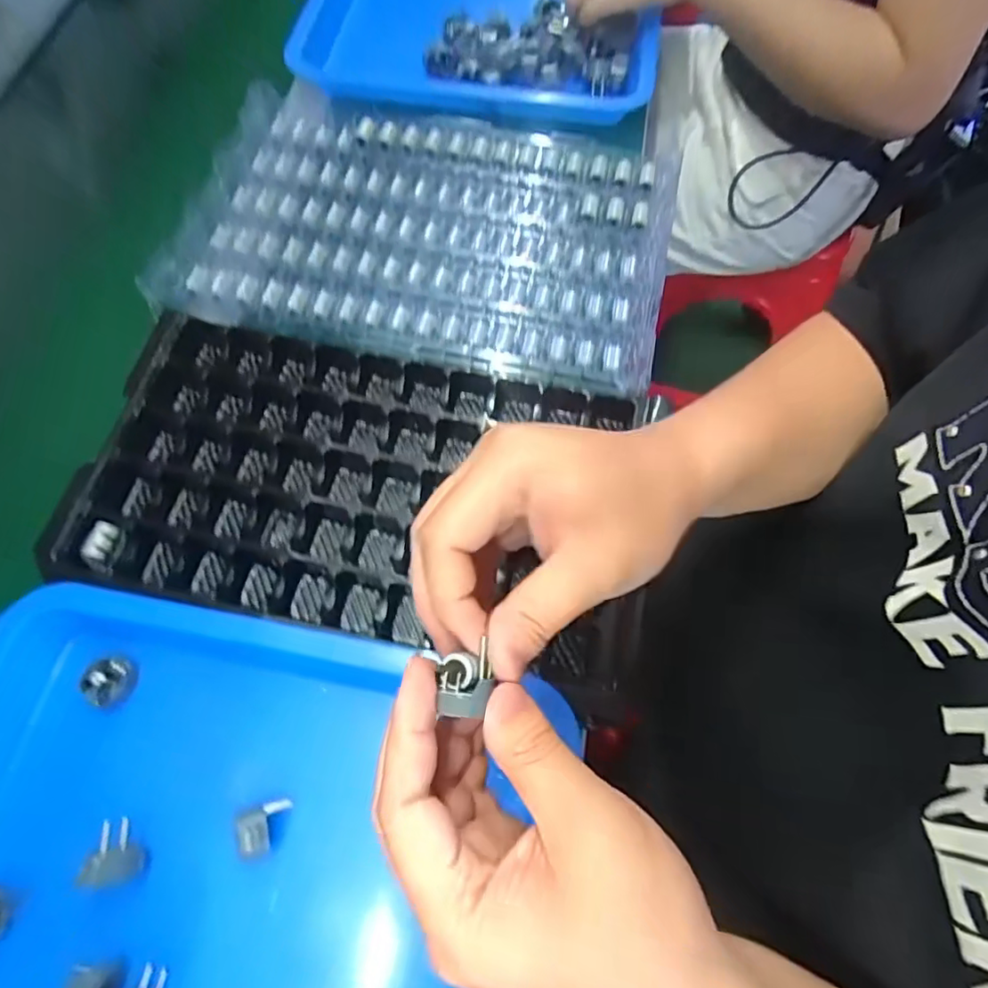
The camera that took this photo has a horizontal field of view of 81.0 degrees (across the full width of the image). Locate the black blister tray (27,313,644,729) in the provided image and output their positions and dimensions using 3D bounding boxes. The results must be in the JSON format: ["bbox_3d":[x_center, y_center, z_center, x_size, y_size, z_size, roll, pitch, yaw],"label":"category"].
[{"bbox_3d":[-0.086,-0.006,0.376,0.347,0.038,0.193,12,69,6],"label":"black blister tray"}]

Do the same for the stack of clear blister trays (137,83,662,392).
[{"bbox_3d":[-0.053,-0.224,0.462,0.372,0.033,0.280,11,69,6],"label":"stack of clear blister trays"}]

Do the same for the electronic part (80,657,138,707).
[{"bbox_3d":[-0.223,0.108,0.335,0.026,0.009,0.026,4,69,3],"label":"electronic part"}]

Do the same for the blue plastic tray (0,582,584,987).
[{"bbox_3d":[-0.137,0.203,0.299,0.336,0.063,0.261,9,69,5],"label":"blue plastic tray"}]

